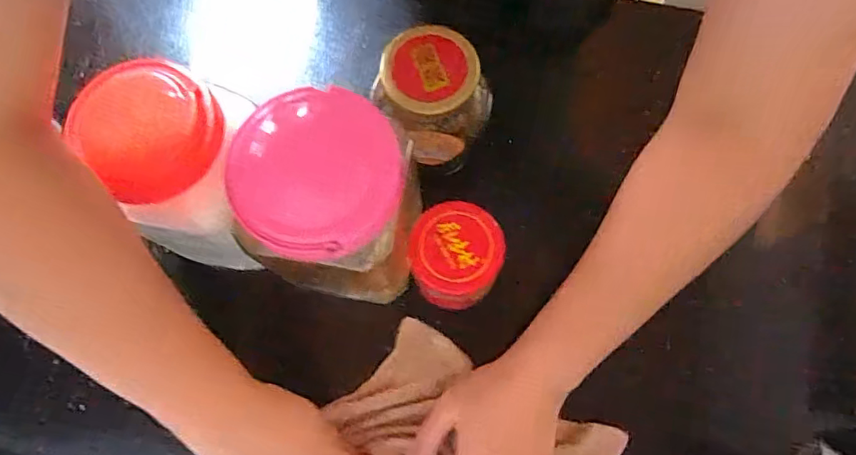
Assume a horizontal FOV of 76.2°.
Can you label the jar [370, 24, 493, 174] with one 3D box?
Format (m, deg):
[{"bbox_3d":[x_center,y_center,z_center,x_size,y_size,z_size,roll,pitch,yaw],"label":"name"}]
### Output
[{"bbox_3d":[0.003,-0.099,0.423,0.080,0.070,0.073,-1,74,2],"label":"jar"}]

